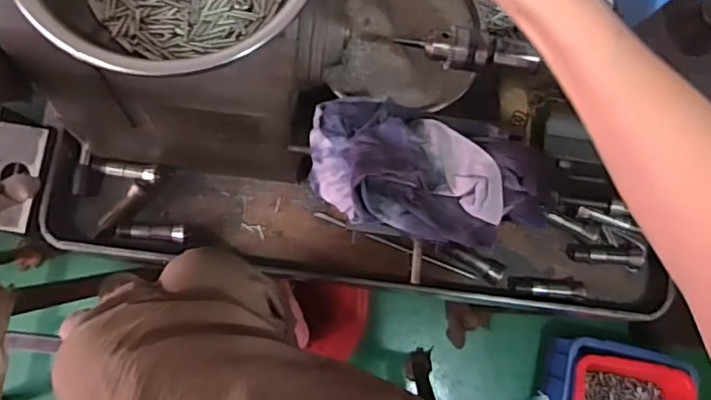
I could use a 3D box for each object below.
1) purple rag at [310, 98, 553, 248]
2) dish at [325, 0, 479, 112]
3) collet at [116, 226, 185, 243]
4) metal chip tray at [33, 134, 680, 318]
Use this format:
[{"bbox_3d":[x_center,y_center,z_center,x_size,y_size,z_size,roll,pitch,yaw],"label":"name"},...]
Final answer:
[{"bbox_3d":[0.051,-0.023,0.424,0.174,0.057,0.097,12,81,-1],"label":"purple rag"},{"bbox_3d":[0.041,-0.145,0.500,0.121,0.019,0.127,10,81,-1],"label":"dish"},{"bbox_3d":[-0.220,0.035,0.618,0.073,0.015,0.016,3,81,13],"label":"collet"},{"bbox_3d":[0.011,0.021,0.644,0.678,0.055,0.157,6,81,-2],"label":"metal chip tray"}]

